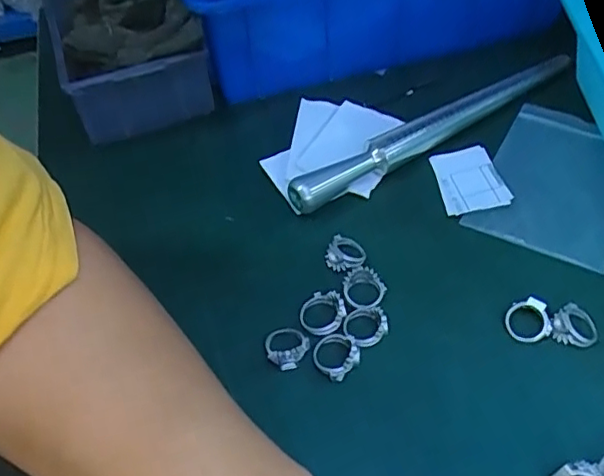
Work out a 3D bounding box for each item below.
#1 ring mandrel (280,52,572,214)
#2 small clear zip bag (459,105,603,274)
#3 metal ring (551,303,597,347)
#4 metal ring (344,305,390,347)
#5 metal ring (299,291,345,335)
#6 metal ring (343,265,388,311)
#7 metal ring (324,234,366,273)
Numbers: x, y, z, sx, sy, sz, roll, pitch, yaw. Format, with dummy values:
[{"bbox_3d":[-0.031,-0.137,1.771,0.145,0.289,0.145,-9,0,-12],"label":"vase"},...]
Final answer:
[{"bbox_3d":[0.090,-0.073,0.381,0.225,0.021,0.016,-29,53,-19],"label":"ring mandrel"},{"bbox_3d":[0.154,-0.036,0.355,0.078,0.007,0.116,22,54,22],"label":"small clear zip bag"},{"bbox_3d":[0.133,0.043,0.290,0.022,0.007,0.021,-3,49,3],"label":"metal ring"},{"bbox_3d":[0.033,0.043,0.298,0.022,0.007,0.021,-3,49,3],"label":"metal ring"},{"bbox_3d":[0.010,0.038,0.304,0.023,0.009,0.022,-3,49,3],"label":"metal ring"},{"bbox_3d":[0.033,0.027,0.313,0.022,0.005,0.024,-3,49,3],"label":"metal ring"},{"bbox_3d":[0.025,0.008,0.329,0.021,0.007,0.021,-3,49,3],"label":"metal ring"}]

